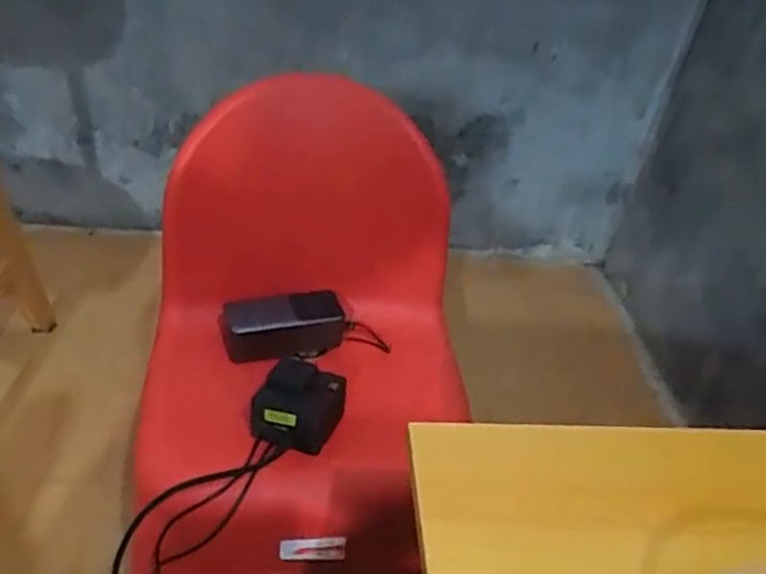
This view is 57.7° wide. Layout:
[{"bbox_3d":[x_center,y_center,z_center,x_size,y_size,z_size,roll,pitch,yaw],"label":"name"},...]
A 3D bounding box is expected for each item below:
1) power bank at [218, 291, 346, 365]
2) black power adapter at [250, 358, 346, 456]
[{"bbox_3d":[-0.113,0.046,0.793,0.136,0.065,0.060,-8,39,-20],"label":"power bank"},{"bbox_3d":[-0.079,0.119,0.685,0.088,0.058,0.081,13,37,7],"label":"black power adapter"}]

